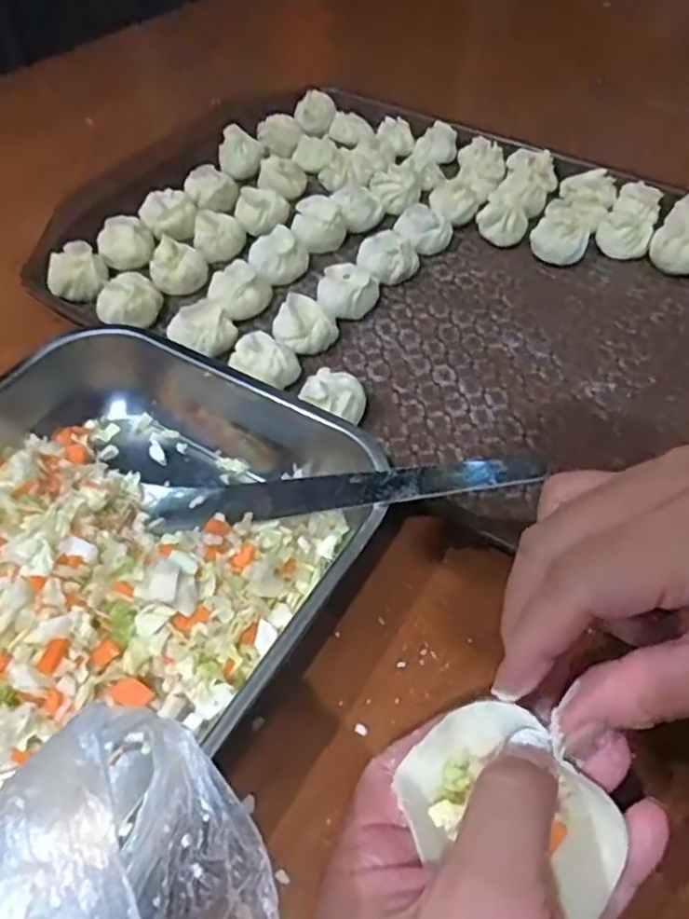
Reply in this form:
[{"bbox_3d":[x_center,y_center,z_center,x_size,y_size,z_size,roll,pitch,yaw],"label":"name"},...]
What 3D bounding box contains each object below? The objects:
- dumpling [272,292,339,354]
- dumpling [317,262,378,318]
[{"bbox_3d":[-0.021,-0.070,0.365,0.033,0.021,0.025,-5,53,-2],"label":"dumpling"},{"bbox_3d":[0.002,-0.092,0.385,0.032,0.019,0.029,-7,53,-4],"label":"dumpling"}]

